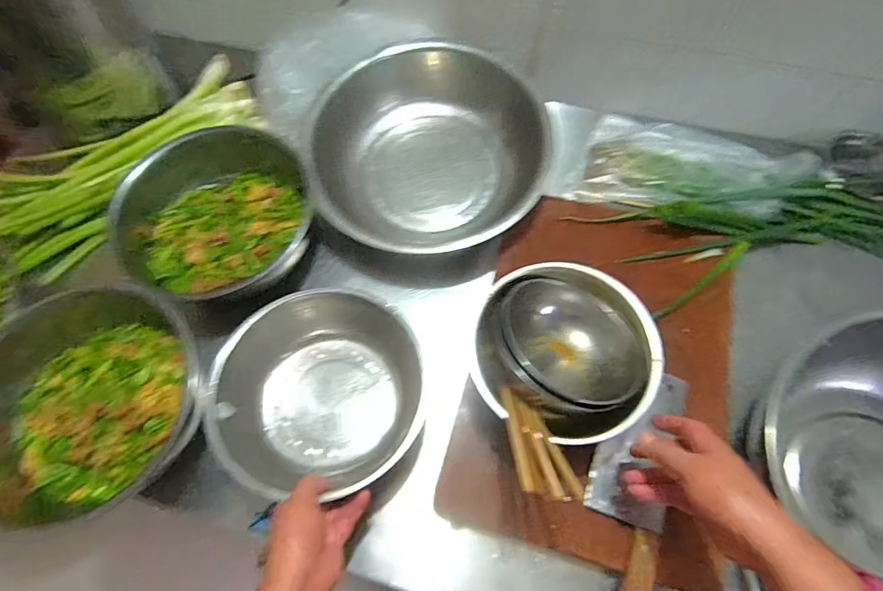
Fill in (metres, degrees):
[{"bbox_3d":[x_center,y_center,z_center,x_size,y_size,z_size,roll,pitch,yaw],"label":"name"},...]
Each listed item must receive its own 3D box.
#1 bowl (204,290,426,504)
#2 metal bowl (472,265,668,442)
[{"bbox_3d":[-0.144,0.117,0.558,0.242,0.103,0.230,0,66,1],"label":"bowl"},{"bbox_3d":[0.140,0.069,0.529,0.199,0.109,0.190,0,66,1],"label":"metal bowl"}]

